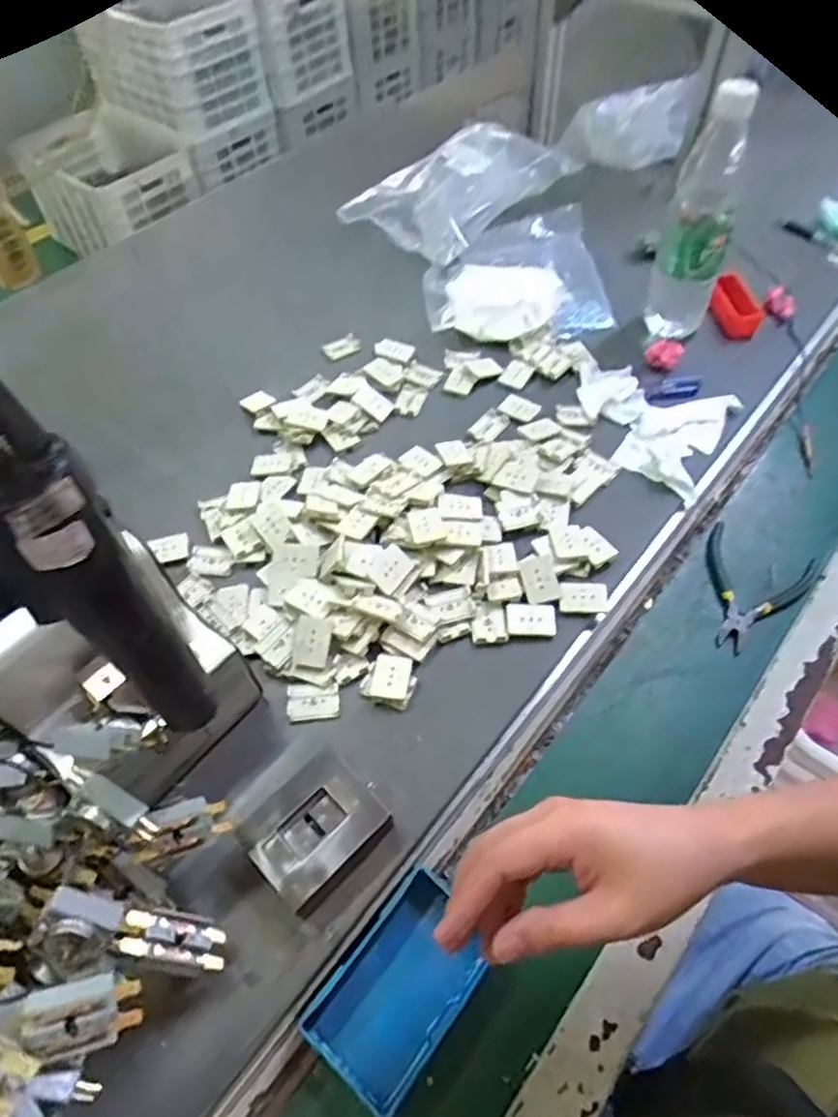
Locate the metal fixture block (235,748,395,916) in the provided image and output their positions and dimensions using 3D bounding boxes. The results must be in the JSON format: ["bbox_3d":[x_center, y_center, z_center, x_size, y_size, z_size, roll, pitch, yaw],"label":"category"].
[{"bbox_3d":[-0.068,0.175,0.431,0.080,0.025,0.068,-39,62,-23],"label":"metal fixture block"}]

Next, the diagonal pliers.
[{"bbox_3d":[0.289,0.030,0.574,0.092,0.011,0.121,24,59,17],"label":"diagonal pliers"}]

